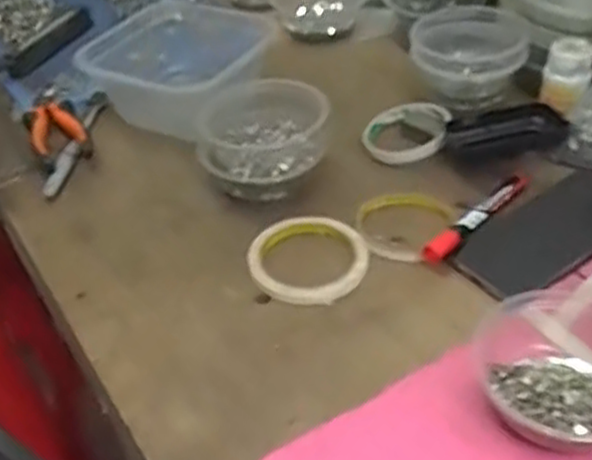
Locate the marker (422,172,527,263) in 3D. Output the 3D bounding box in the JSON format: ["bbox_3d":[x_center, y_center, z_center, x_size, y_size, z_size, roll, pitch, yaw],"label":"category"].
[{"bbox_3d":[0.158,-0.015,0.647,0.018,0.015,0.145,30,53,35],"label":"marker"}]

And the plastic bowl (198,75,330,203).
[{"bbox_3d":[-0.028,-0.084,0.703,0.118,0.073,0.095,-18,42,-13],"label":"plastic bowl"}]

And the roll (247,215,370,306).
[{"bbox_3d":[0.010,0.022,0.628,0.096,0.009,0.099,-4,41,4],"label":"roll"}]

